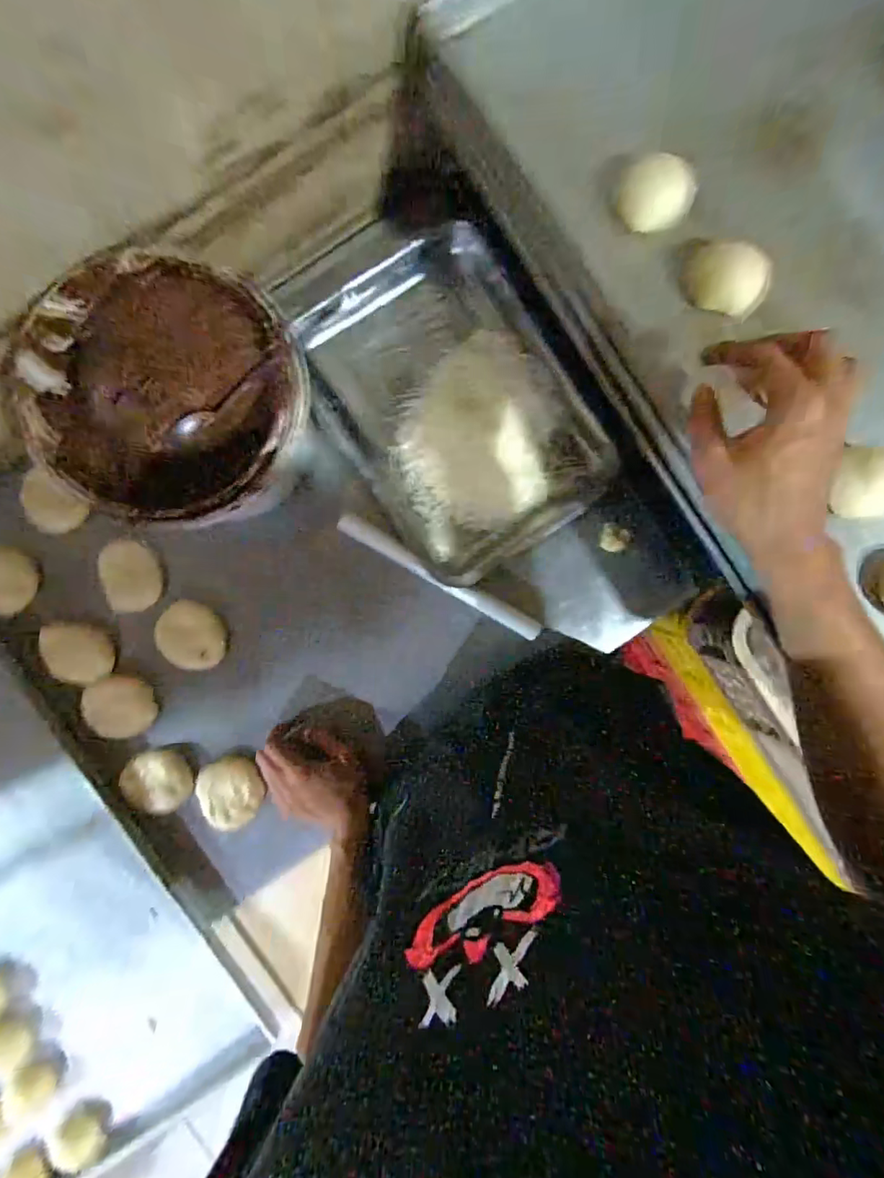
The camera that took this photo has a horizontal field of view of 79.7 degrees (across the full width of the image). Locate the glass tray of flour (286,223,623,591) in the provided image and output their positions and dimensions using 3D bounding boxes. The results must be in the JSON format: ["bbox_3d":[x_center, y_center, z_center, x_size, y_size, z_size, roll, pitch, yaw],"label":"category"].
[{"bbox_3d":[0.014,-0.199,0.592,0.254,0.048,0.343,-33,93,-1],"label":"glass tray of flour"}]

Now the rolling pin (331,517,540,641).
[{"bbox_3d":[-0.003,-0.013,0.589,0.251,0.025,0.020,30,90,-3],"label":"rolling pin"}]

